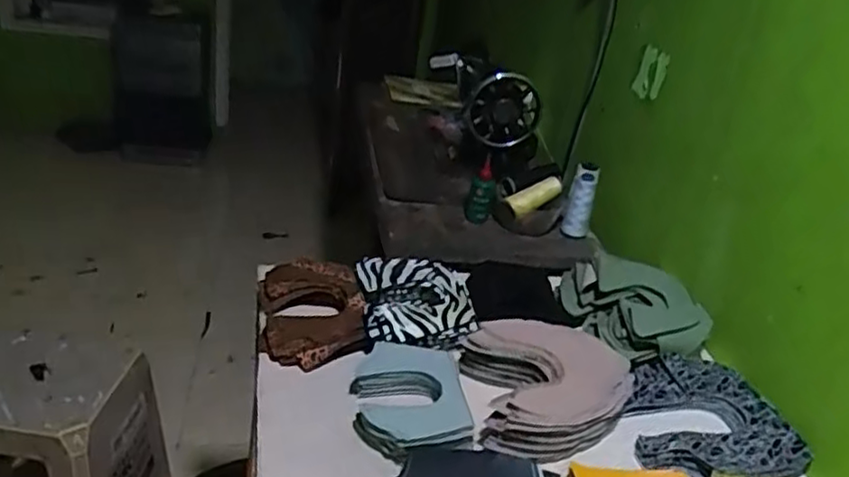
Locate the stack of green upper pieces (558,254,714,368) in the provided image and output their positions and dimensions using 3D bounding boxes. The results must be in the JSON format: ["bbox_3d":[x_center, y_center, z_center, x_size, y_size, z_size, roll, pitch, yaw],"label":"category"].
[{"bbox_3d":[0.298,0.093,0.961,0.174,0.061,0.172,-2,30,-20],"label":"stack of green upper pieces"}]

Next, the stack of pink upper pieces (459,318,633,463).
[{"bbox_3d":[0.145,0.165,0.809,0.181,0.054,0.178,4,29,-11],"label":"stack of pink upper pieces"}]

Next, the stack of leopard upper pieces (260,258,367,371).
[{"bbox_3d":[-0.145,0.093,0.896,0.128,0.047,0.178,2,29,-14],"label":"stack of leopard upper pieces"}]

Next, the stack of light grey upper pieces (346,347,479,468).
[{"bbox_3d":[-0.015,0.175,0.771,0.124,0.028,0.159,-1,30,-10],"label":"stack of light grey upper pieces"}]

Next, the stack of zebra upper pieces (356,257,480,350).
[{"bbox_3d":[-0.011,0.088,0.921,0.154,0.053,0.160,5,29,-8],"label":"stack of zebra upper pieces"}]

